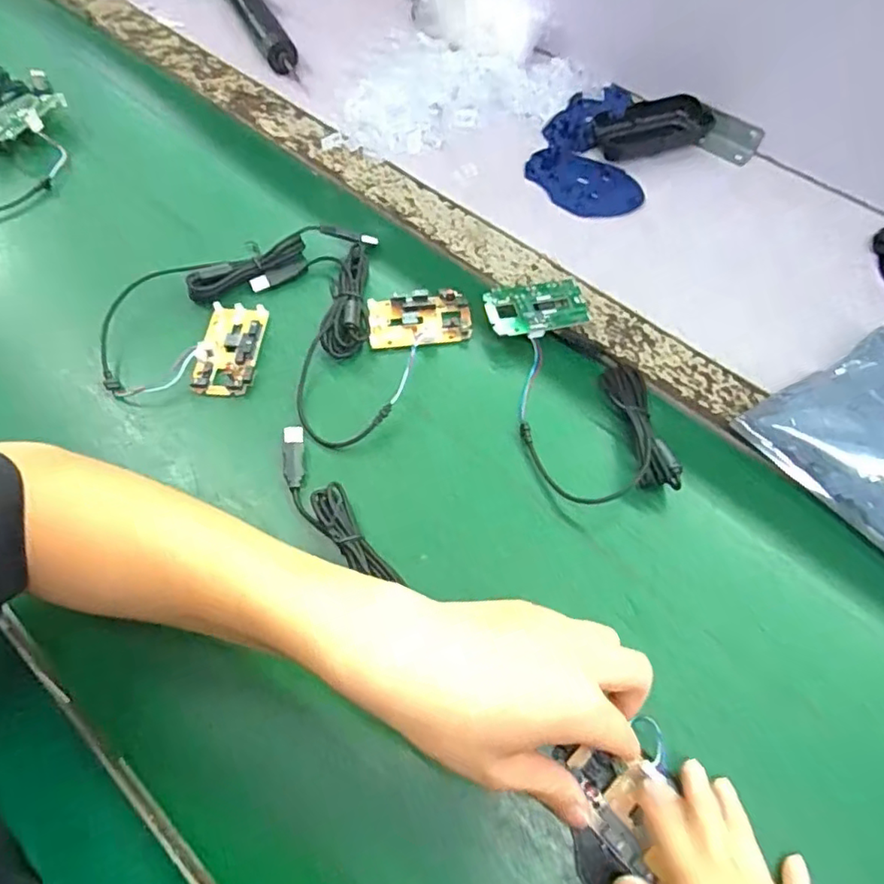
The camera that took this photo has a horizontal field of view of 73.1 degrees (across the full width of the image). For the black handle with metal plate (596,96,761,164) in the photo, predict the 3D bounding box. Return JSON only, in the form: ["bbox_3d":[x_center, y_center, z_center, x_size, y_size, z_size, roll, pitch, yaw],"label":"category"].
[{"bbox_3d":[0.223,-0.297,0.567,0.152,0.017,0.072,5,65,2],"label":"black handle with metal plate"}]

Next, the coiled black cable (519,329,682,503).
[{"bbox_3d":[0.103,-0.022,0.419,0.094,0.023,0.138,-4,65,-2],"label":"coiled black cable"}]

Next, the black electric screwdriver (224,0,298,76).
[{"bbox_3d":[-0.206,-0.480,0.655,0.043,0.033,0.217,-25,64,-12],"label":"black electric screwdriver"}]

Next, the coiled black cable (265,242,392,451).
[{"bbox_3d":[-0.079,-0.078,0.453,0.082,0.022,0.175,-16,66,-7],"label":"coiled black cable"}]

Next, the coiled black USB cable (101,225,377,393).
[{"bbox_3d":[-0.174,-0.129,0.479,0.236,0.024,0.075,-37,70,-16],"label":"coiled black USB cable"}]

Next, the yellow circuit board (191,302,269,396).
[{"bbox_3d":[-0.162,-0.073,0.454,0.045,0.010,0.077,1,65,1],"label":"yellow circuit board"}]

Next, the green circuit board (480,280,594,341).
[{"bbox_3d":[0.073,-0.103,0.458,0.078,0.008,0.045,-15,66,-14],"label":"green circuit board"}]

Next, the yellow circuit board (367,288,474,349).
[{"bbox_3d":[-0.017,-0.096,0.463,0.077,0.015,0.043,-9,65,-4],"label":"yellow circuit board"}]

